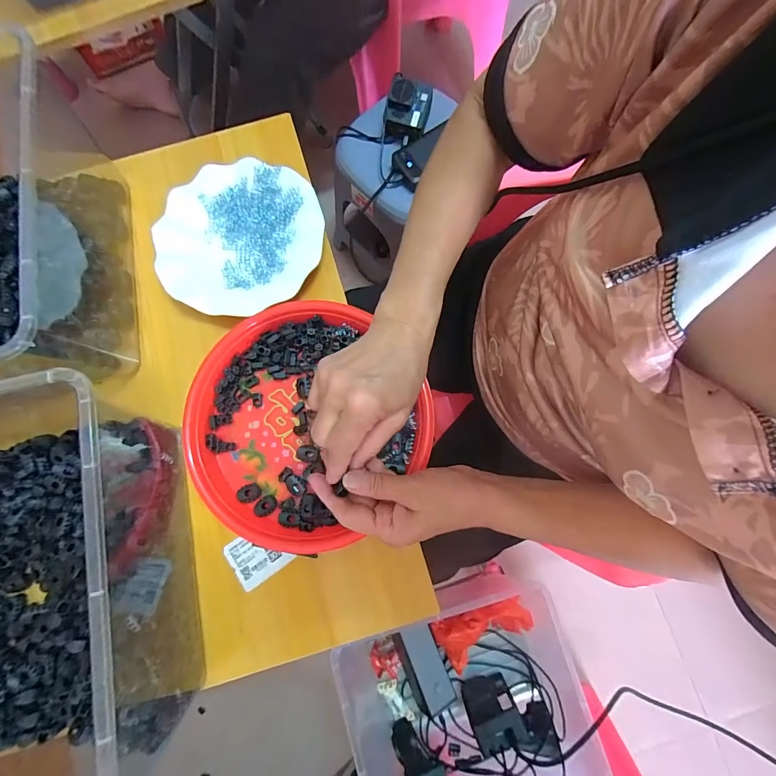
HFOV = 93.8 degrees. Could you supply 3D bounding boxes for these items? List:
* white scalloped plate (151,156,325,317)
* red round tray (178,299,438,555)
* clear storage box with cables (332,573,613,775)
[{"bbox_3d":[-0.163,-0.166,0.405,0.173,0.024,0.173,0,79,1],"label":"white scalloped plate"},{"bbox_3d":[-0.089,0.033,0.369,0.229,0.025,0.226,0,79,1],"label":"red round tray"},{"bbox_3d":[0.096,0.451,0.518,0.323,0.148,0.300,-15,79,-2],"label":"clear storage box with cables"}]

